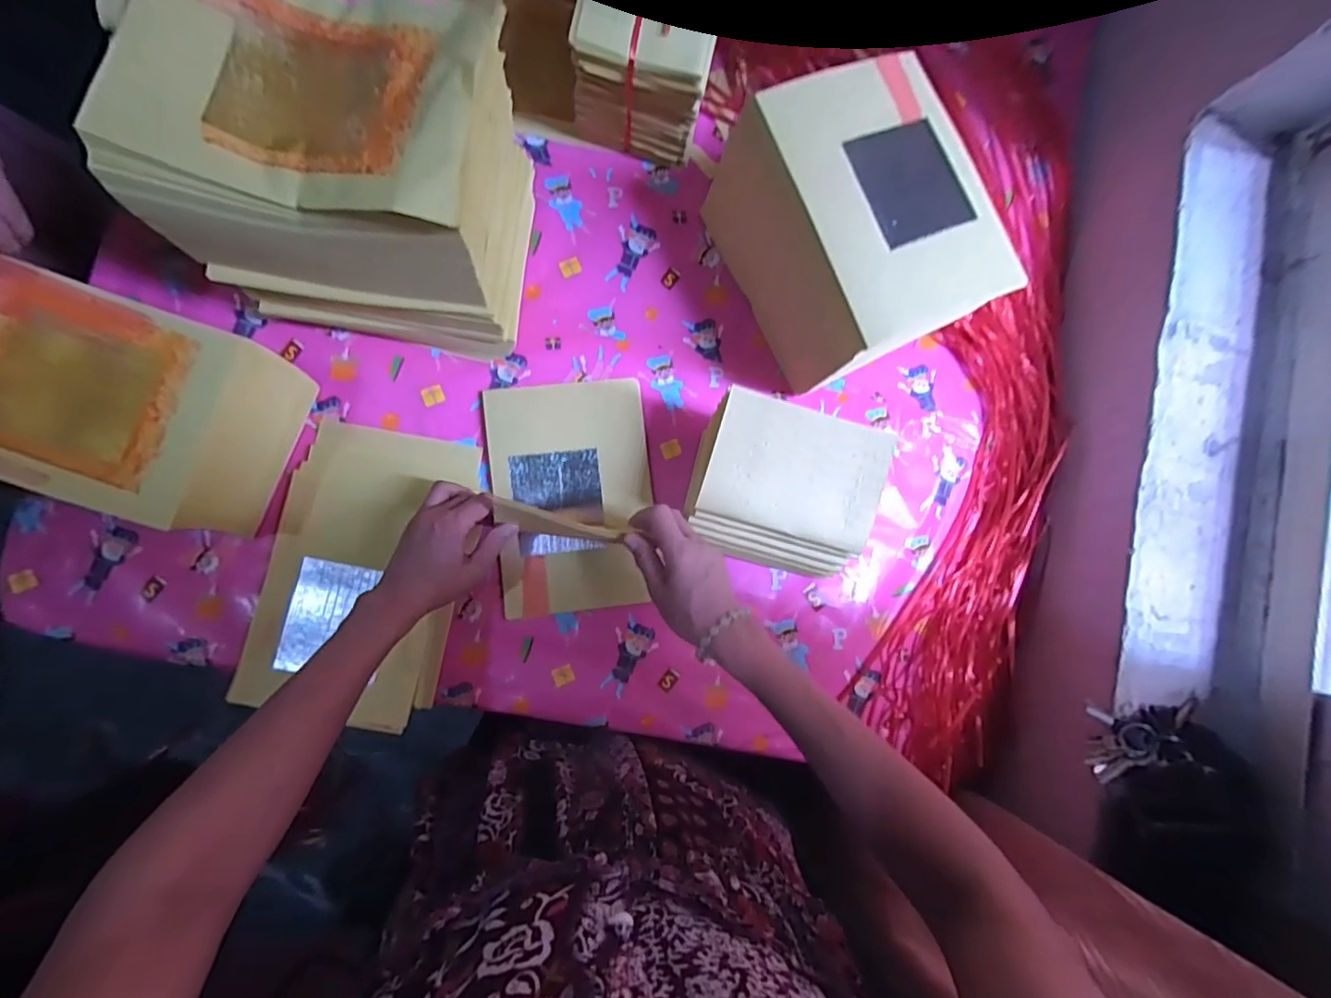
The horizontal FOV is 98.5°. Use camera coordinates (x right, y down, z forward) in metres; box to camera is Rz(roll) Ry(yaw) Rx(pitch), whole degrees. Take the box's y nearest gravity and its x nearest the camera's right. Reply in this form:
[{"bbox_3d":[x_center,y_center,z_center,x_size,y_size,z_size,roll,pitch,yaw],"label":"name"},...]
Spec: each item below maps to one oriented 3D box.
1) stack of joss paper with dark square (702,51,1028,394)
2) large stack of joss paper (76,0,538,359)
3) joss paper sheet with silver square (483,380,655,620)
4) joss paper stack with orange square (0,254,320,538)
[{"bbox_3d":[0.177,-0.250,0.553,0.167,0.170,0.224,-26,90,-8],"label":"stack of joss paper with dark square"},{"bbox_3d":[-0.238,-0.253,0.463,0.227,0.232,0.181,8,86,-6],"label":"large stack of joss paper"},{"bbox_3d":[-0.093,-0.002,0.585,0.158,0.012,0.229,-6,87,-7],"label":"joss paper sheet with silver square"},{"bbox_3d":[-0.462,-0.080,0.484,0.220,0.130,0.161,17,85,-6],"label":"joss paper stack with orange square"}]

